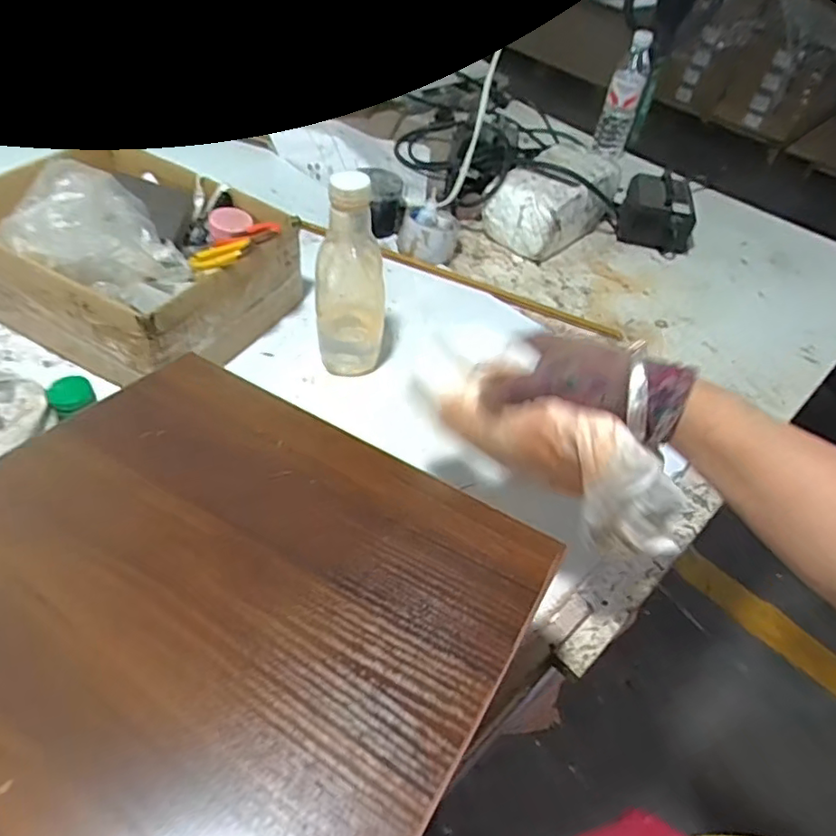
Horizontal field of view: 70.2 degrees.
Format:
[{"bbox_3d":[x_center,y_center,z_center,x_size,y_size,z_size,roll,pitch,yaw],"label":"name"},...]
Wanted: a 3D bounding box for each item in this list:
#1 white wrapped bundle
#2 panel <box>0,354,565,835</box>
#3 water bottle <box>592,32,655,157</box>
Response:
[{"bbox_3d":[0.230,-0.364,1.018,0.127,0.125,0.248,38,53,24],"label":"white wrapped bundle"},{"bbox_3d":[-0.141,0.110,0.316,0.333,0.011,0.365,25,43,21],"label":"panel"},{"bbox_3d":[0.430,-0.671,1.251,0.070,0.222,0.068,17,47,7],"label":"water bottle"}]

